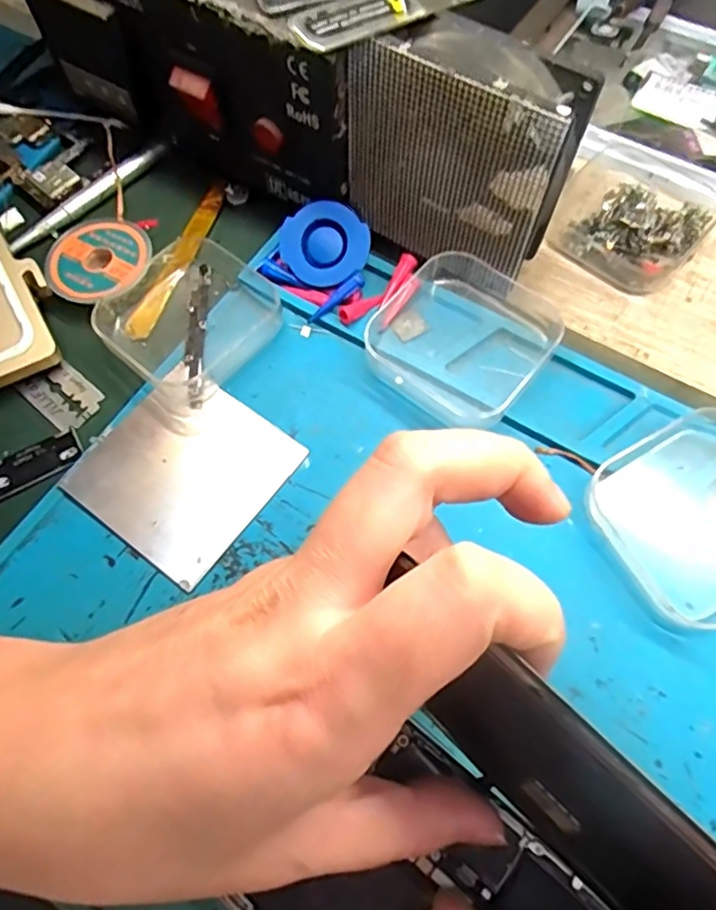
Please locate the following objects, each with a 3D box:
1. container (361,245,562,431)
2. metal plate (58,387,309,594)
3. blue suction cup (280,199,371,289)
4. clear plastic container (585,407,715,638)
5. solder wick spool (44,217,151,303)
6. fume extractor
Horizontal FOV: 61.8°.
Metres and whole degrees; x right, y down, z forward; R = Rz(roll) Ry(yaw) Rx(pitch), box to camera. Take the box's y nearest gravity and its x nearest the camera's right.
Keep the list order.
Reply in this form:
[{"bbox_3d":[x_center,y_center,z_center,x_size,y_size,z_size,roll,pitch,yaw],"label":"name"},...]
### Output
[{"bbox_3d":[0.041,-0.049,0.238,0.063,0.016,0.067,35,71,15],"label":"container"},{"bbox_3d":[-0.068,0.003,0.226,0.060,0.004,0.066,34,71,15],"label":"metal plate"},{"bbox_3d":[-0.014,-0.088,0.252,0.035,0.005,0.034,-27,90,14],"label":"blue suction cup"},{"bbox_3d":[0.123,0.020,0.207,0.071,0.017,0.065,-27,68,-10],"label":"clear plastic container"},{"bbox_3d":[-0.113,-0.084,0.260,0.041,0.010,0.043,-1,66,1],"label":"solder wick spool"},{"bbox_3d":[0.037,-0.108,0.226,0.080,0.083,0.029,22,69,11],"label":"fume extractor"}]

